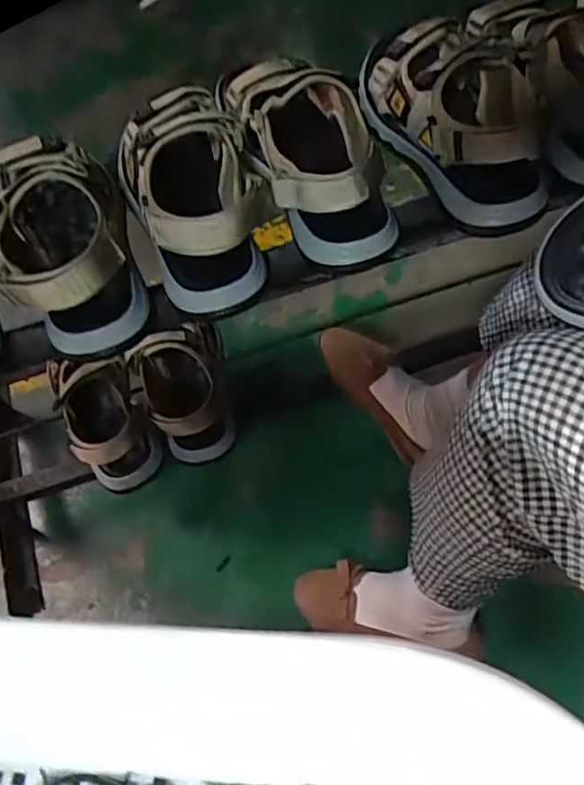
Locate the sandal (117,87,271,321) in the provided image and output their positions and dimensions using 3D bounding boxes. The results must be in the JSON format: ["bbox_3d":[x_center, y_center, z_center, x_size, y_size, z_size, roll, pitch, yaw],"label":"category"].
[{"bbox_3d":[-0.088,-0.182,0.543,0.123,0.093,0.219,-16,61,-5],"label":"sandal"}]

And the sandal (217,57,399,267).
[{"bbox_3d":[0.020,-0.226,0.551,0.106,0.083,0.228,-20,62,-7],"label":"sandal"}]

